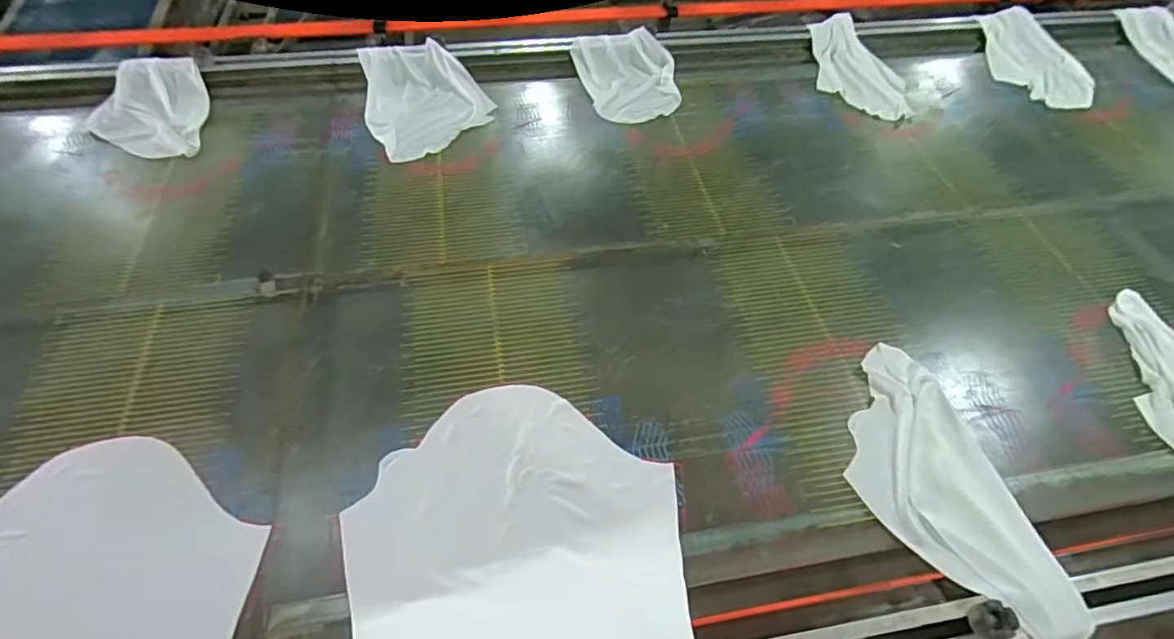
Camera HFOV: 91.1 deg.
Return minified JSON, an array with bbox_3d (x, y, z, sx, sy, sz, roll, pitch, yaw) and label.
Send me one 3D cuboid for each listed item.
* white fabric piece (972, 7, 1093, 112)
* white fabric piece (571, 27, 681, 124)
[{"bbox_3d":[1.065,-0.627,1.366,0.177,0.048,0.357,-17,62,2],"label":"white fabric piece"},{"bbox_3d":[0.091,-0.556,1.295,0.225,0.050,0.313,-14,53,-11],"label":"white fabric piece"}]

